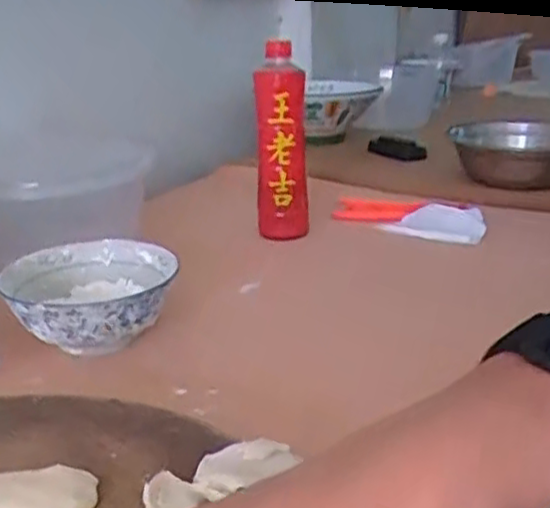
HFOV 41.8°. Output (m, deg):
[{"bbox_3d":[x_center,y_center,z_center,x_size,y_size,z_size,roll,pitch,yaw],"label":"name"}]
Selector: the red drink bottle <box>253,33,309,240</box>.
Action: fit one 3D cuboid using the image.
[{"bbox_3d":[0.008,-0.129,0.859,0.060,0.219,0.076,-1,20,1],"label":"red drink bottle"}]

